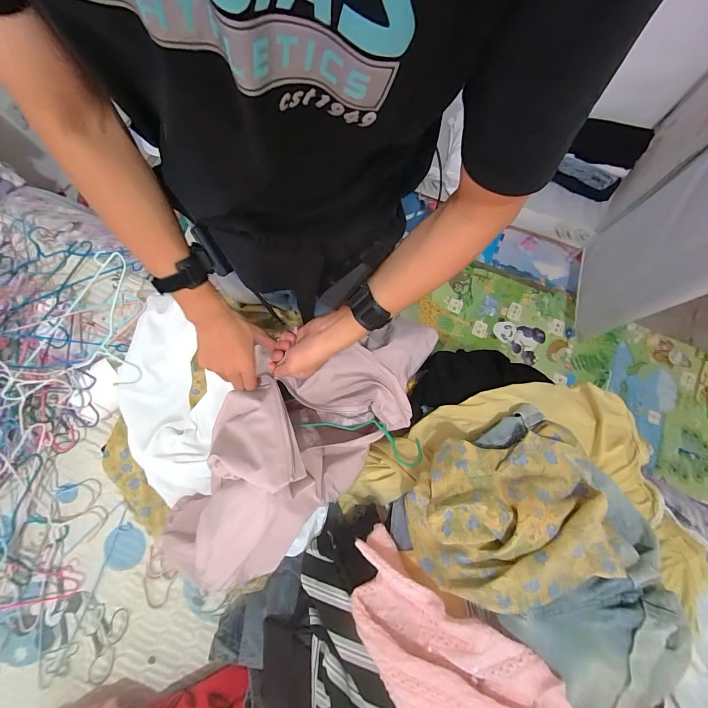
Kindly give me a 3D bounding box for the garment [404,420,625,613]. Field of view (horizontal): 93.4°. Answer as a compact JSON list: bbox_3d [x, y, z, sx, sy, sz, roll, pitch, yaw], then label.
[{"bbox_3d":[0.215,0.214,0.478,0.271,0.115,0.209,-13,75,-4],"label":"garment"}]

